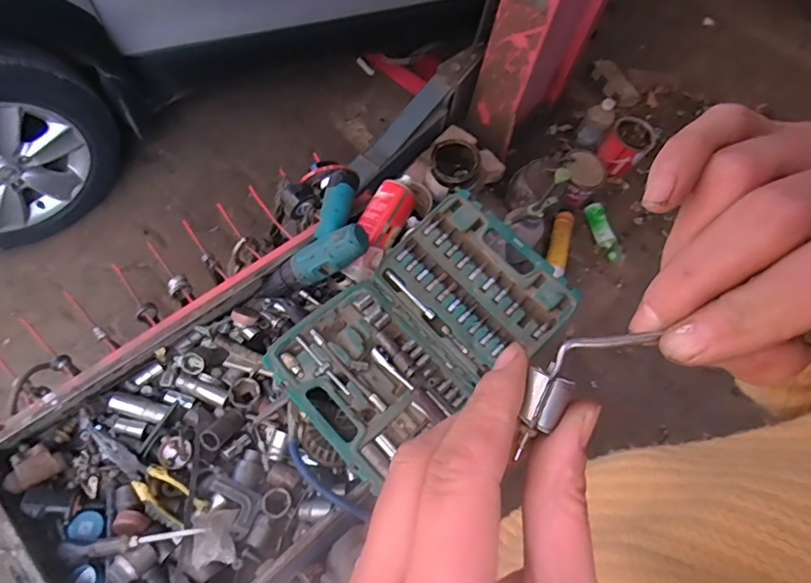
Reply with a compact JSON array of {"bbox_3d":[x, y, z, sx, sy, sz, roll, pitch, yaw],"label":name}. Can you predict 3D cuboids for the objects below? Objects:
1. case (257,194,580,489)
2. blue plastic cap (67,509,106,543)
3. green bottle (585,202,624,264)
[{"bbox_3d":[0.023,0.050,0.717,0.374,0.090,0.250,-38,72,-24],"label":"case"},{"bbox_3d":[-0.388,0.287,0.639,0.040,0.009,0.039,9,42,-1],"label":"blue plastic cap"},{"bbox_3d":[0.674,-0.199,1.776,0.066,0.054,0.211,-27,94,-18],"label":"green bottle"}]

